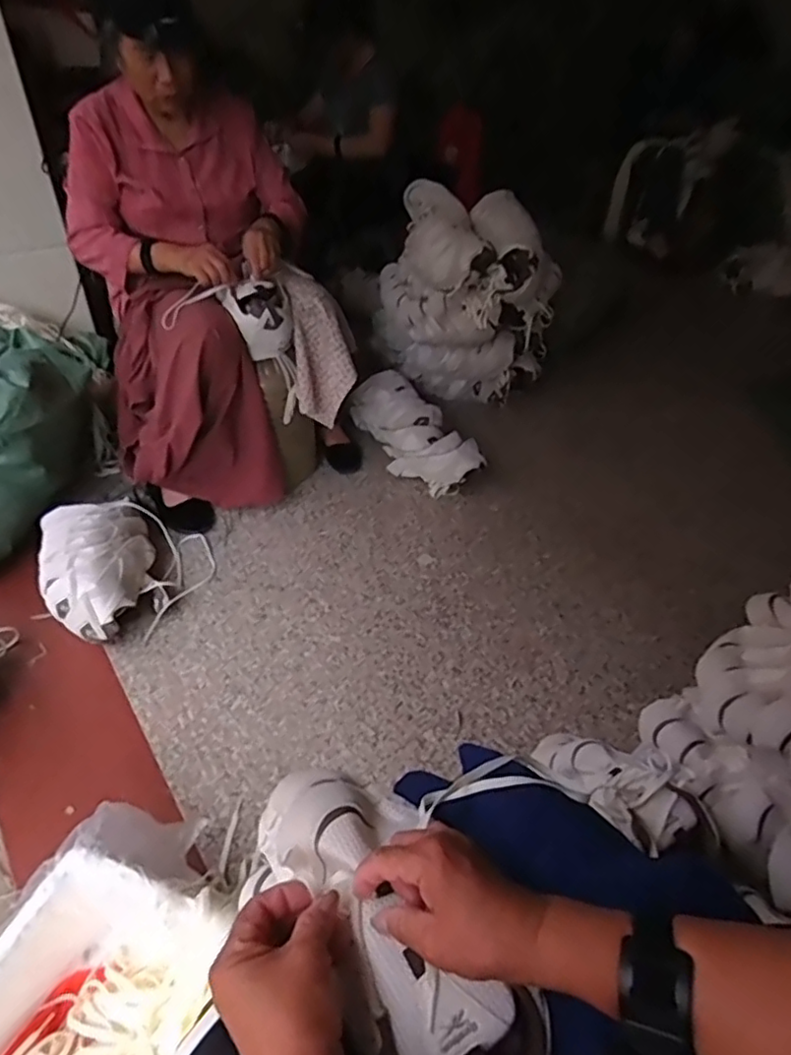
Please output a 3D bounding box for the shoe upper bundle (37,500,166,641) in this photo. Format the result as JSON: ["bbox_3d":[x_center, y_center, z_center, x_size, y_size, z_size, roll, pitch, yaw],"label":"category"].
[{"bbox_3d":[-0.560,0.077,1.159,0.197,0.113,0.301,-16,44,-21],"label":"shoe upper bundle"}]

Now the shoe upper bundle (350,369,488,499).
[{"bbox_3d":[0.042,-0.252,1.574,0.171,0.141,0.396,-22,50,-20],"label":"shoe upper bundle"}]

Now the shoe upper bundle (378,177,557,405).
[{"bbox_3d":[0.204,-0.665,1.768,0.500,0.423,0.400,8,46,7],"label":"shoe upper bundle"}]

